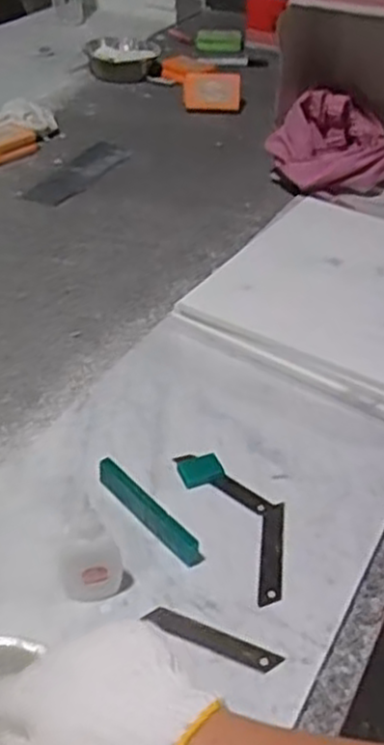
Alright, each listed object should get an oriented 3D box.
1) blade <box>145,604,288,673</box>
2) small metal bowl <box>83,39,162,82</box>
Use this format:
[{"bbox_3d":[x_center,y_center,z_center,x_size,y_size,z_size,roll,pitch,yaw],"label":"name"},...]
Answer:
[{"bbox_3d":[0.014,0.188,0.539,0.096,0.004,0.025,20,28,14],"label":"blade"},{"bbox_3d":[-0.131,-0.593,1.448,0.135,0.044,0.126,1,41,-1],"label":"small metal bowl"}]

